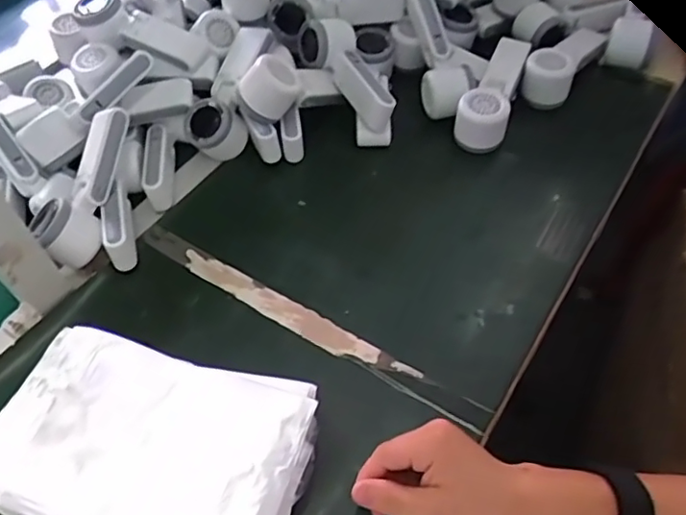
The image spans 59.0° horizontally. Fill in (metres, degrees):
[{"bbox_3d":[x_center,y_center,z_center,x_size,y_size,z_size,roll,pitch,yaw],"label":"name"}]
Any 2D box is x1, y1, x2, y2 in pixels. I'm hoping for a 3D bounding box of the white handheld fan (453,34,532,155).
[{"bbox_3d":[0.179,-0.193,0.731,0.058,0.063,0.153,16,55,14],"label":"white handheld fan"}]

